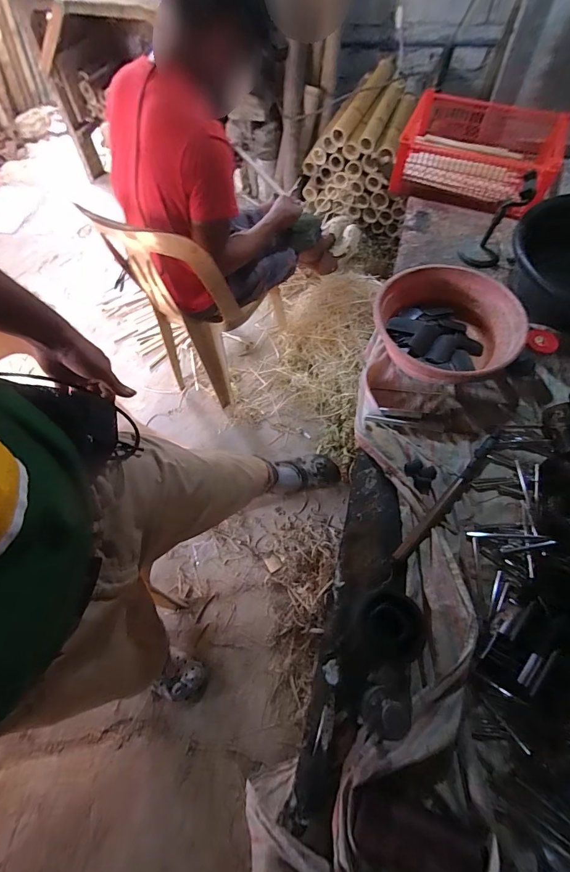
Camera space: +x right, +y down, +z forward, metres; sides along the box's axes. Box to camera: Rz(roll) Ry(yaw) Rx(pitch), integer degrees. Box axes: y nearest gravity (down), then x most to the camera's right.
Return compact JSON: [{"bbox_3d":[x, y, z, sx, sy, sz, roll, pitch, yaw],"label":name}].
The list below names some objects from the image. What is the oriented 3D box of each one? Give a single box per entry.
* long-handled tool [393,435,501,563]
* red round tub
[{"bbox_3d":[0.321,0.111,0.741,0.027,0.018,0.339,40,69,18],"label":"long-handled tool"},{"bbox_3d":[0.356,-0.244,0.862,0.299,0.089,0.293,0,63,-1],"label":"red round tub"}]

